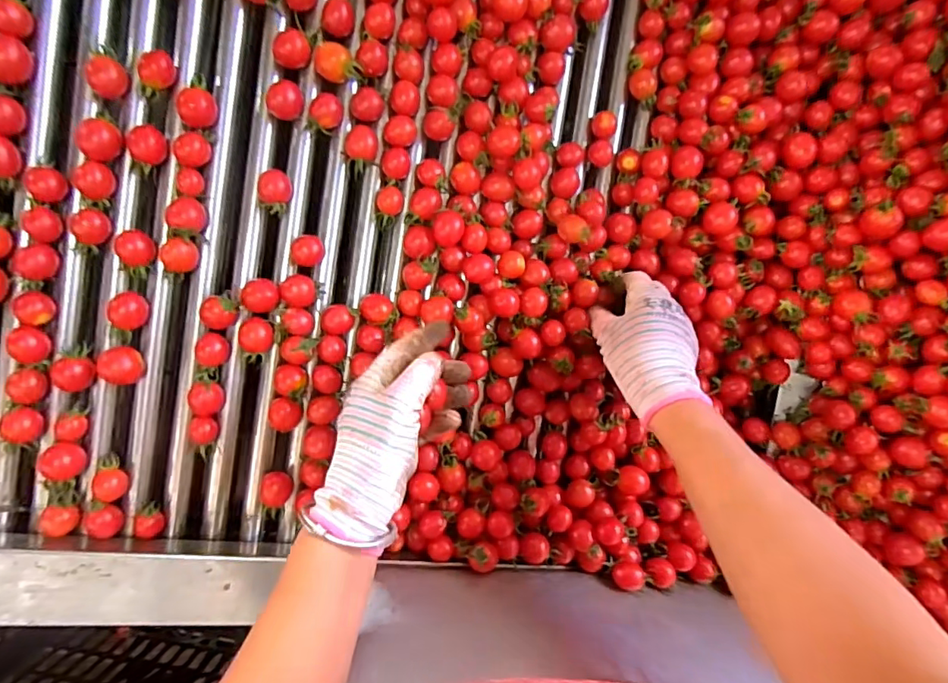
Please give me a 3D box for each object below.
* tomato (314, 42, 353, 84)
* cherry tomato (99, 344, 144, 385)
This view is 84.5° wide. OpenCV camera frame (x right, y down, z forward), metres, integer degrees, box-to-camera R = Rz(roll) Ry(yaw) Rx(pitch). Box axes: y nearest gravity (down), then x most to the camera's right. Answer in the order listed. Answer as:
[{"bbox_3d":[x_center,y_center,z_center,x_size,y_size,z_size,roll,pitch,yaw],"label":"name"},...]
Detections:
[{"bbox_3d":[-0.116,-0.231,0.435,0.029,0.025,0.024,-29,90,4],"label":"tomato"},{"bbox_3d":[-0.289,0.019,0.422,0.026,0.029,0.032,-9,92,3],"label":"cherry tomato"}]

